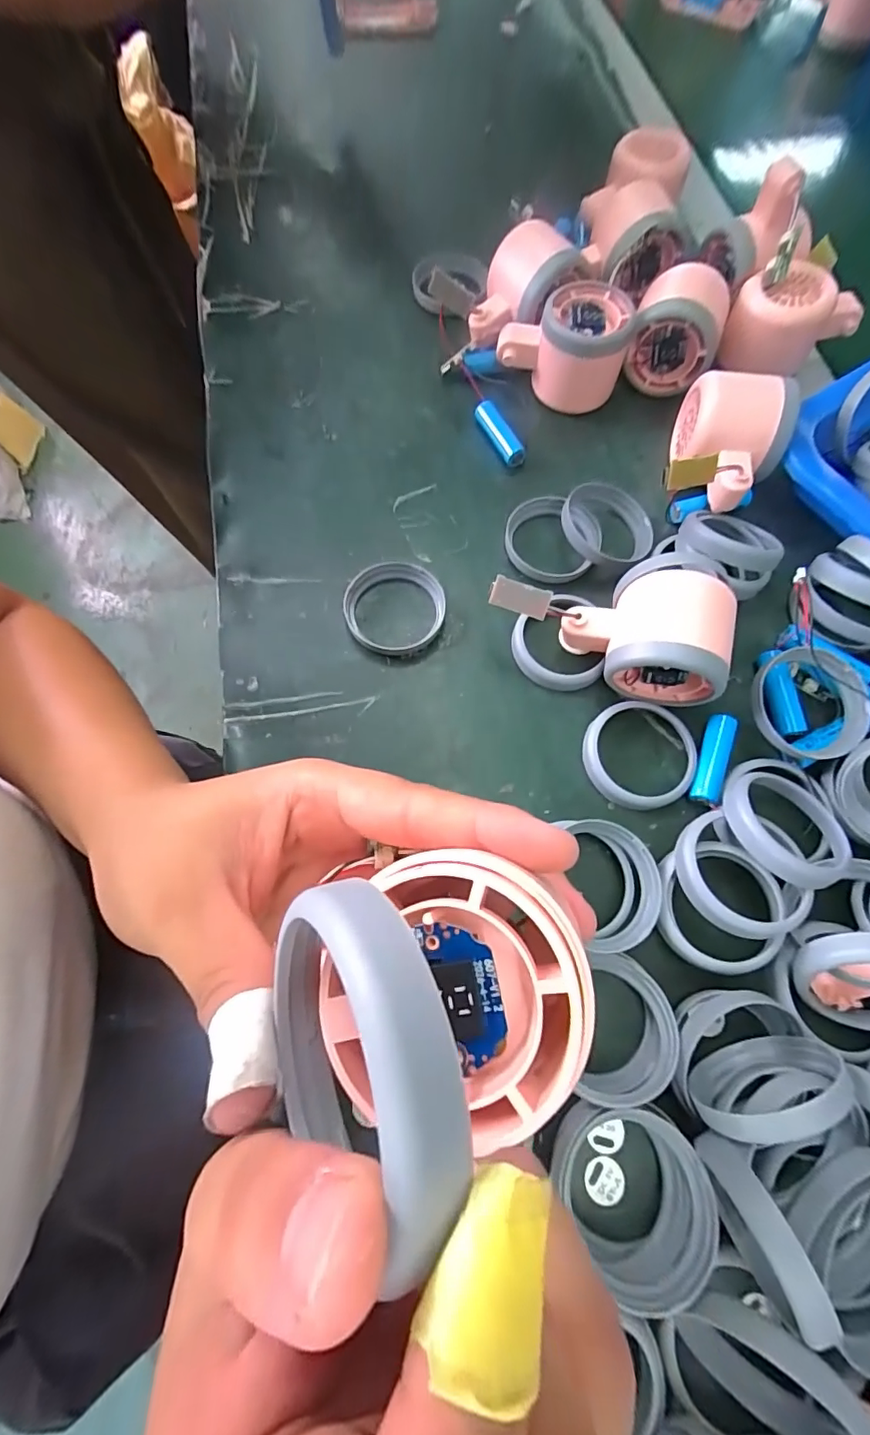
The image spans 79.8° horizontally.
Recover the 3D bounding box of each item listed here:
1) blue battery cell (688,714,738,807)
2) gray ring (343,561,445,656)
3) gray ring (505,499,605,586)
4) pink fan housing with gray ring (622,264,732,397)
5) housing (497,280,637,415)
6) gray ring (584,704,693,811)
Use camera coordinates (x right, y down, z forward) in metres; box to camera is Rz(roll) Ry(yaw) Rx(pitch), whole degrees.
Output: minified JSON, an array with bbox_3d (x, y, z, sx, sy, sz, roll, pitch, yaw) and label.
[{"bbox_3d":[0.146,0.023,0.276,0.015,0.012,0.050,20,71,8],"label":"blue battery cell"},{"bbox_3d":[-0.023,-0.064,0.307,0.058,0.014,0.055,0,70,1],"label":"gray ring"},{"bbox_3d":[0.072,-0.111,0.325,0.057,0.010,0.058,0,71,1],"label":"gray ring"},{"bbox_3d":[0.165,-0.264,0.353,0.058,0.057,0.063,21,72,8],"label":"pink fan housing with gray ring"},{"bbox_3d":[0.087,-0.253,0.353,0.082,0.051,0.058,18,71,7],"label":"housing"},{"bbox_3d":[0.110,0.020,0.279,0.057,0.011,0.057,0,70,1],"label":"gray ring"}]

